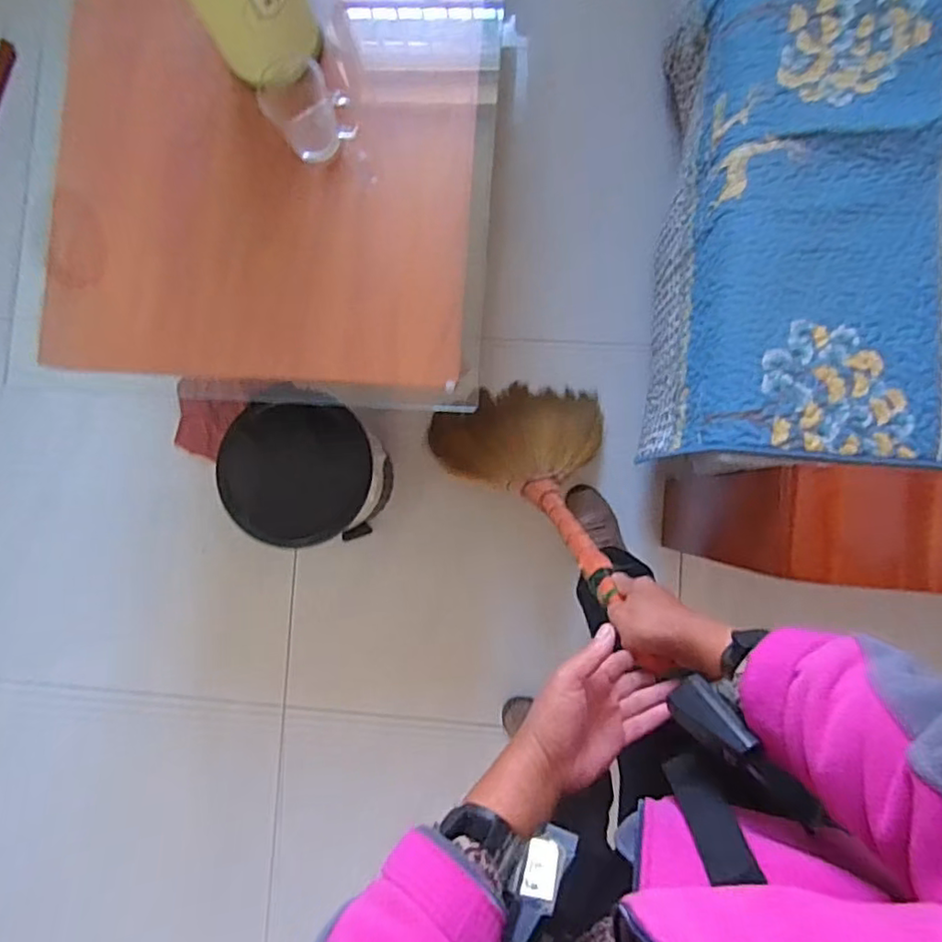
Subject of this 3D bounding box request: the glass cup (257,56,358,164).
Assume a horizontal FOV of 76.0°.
[{"bbox_3d":[-0.209,-0.458,0.776,0.085,0.101,0.081,0,87,4],"label":"glass cup"}]

